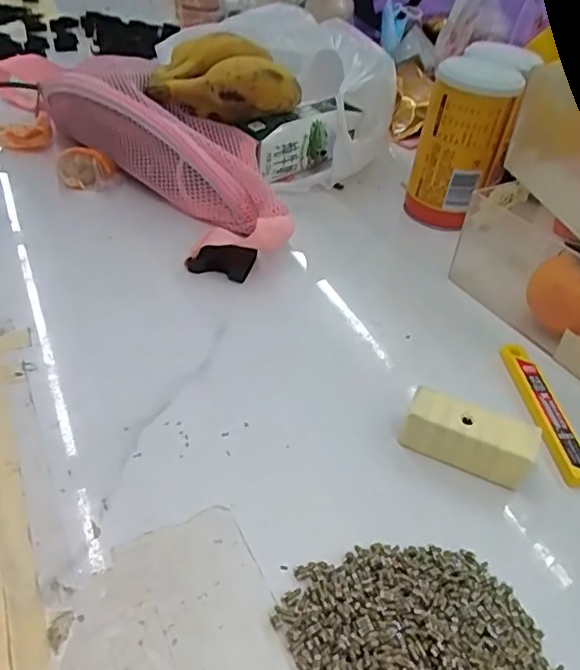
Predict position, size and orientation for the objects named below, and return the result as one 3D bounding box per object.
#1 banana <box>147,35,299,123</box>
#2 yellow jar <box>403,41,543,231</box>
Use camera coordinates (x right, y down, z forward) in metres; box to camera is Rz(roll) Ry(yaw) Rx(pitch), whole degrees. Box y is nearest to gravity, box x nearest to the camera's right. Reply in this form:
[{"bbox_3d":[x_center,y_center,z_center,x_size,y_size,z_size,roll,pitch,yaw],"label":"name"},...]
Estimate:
[{"bbox_3d":[-0.053,-0.213,0.484,0.123,0.063,0.066,-9,44,-20],"label":"banana"},{"bbox_3d":[0.144,-0.160,0.476,0.067,0.133,0.067,4,41,-3],"label":"yellow jar"}]

